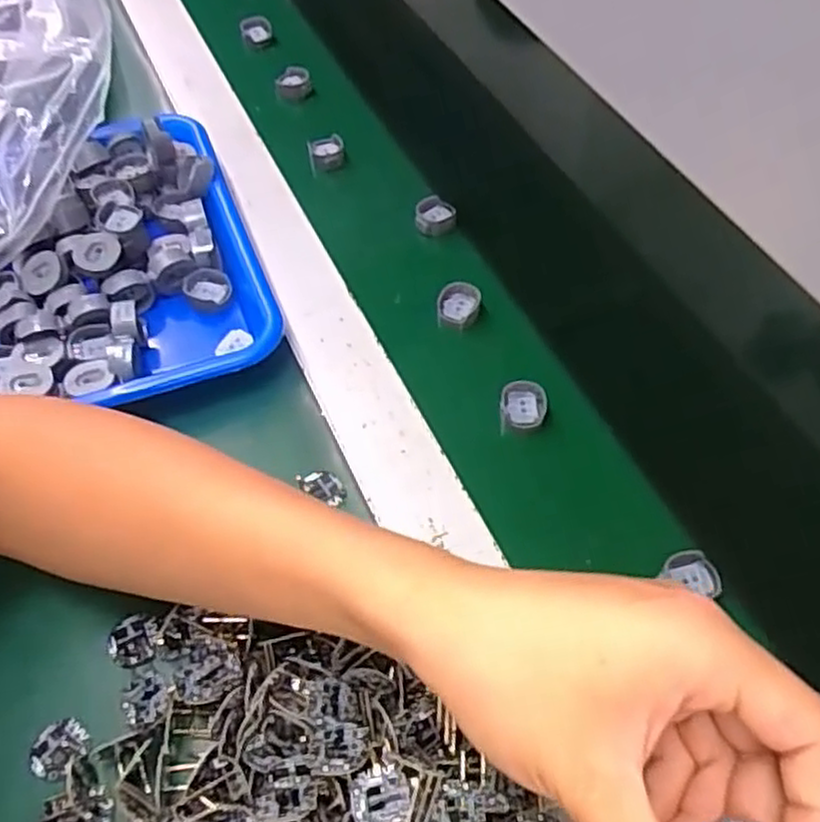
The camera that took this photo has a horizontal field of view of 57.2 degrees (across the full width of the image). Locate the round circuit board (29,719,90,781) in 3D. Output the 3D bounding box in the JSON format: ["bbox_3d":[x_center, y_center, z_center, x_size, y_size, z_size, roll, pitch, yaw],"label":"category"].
[{"bbox_3d":[-0.152,0.145,0.325,0.022,0.004,0.024,-1,55,1],"label":"round circuit board"}]

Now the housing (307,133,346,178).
[{"bbox_3d":[-0.065,-0.200,0.584,0.027,0.017,0.024,-12,56,-6],"label":"housing"}]

